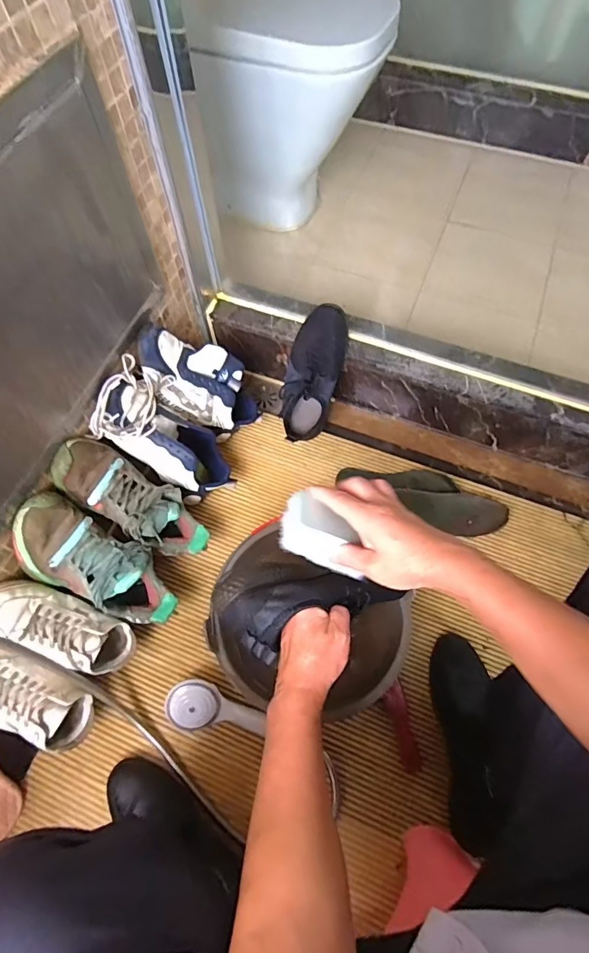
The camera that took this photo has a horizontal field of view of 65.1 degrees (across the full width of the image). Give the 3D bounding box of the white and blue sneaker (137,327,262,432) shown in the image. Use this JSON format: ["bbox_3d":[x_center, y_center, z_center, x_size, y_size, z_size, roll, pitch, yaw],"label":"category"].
[{"bbox_3d":[-0.182,-0.170,0.872,0.263,0.103,0.147,19,87,-36],"label":"white and blue sneaker"}]

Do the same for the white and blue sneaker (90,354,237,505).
[{"bbox_3d":[-0.213,-0.068,0.810,0.097,0.282,0.138,1,58,40],"label":"white and blue sneaker"}]

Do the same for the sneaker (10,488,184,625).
[{"bbox_3d":[-0.297,0.137,0.704,0.273,0.089,0.121,45,66,-26],"label":"sneaker"}]

